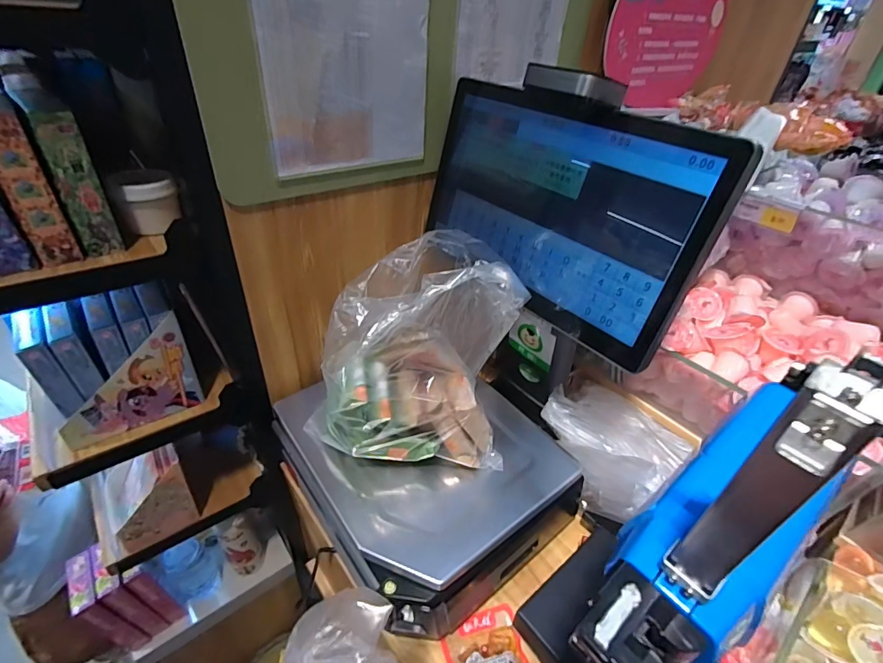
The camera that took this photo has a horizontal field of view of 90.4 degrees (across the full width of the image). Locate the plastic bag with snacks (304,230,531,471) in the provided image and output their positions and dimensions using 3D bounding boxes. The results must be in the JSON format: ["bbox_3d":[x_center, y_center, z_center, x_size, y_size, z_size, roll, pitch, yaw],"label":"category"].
[{"bbox_3d":[-0.038,0.029,0.542,0.259,0.249,0.155,0,37,-5],"label":"plastic bag with snacks"}]

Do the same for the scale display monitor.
[{"bbox_3d":[0.121,-0.152,0.528,0.075,0.239,0.381,-20,43,-28],"label":"scale display monitor"}]

